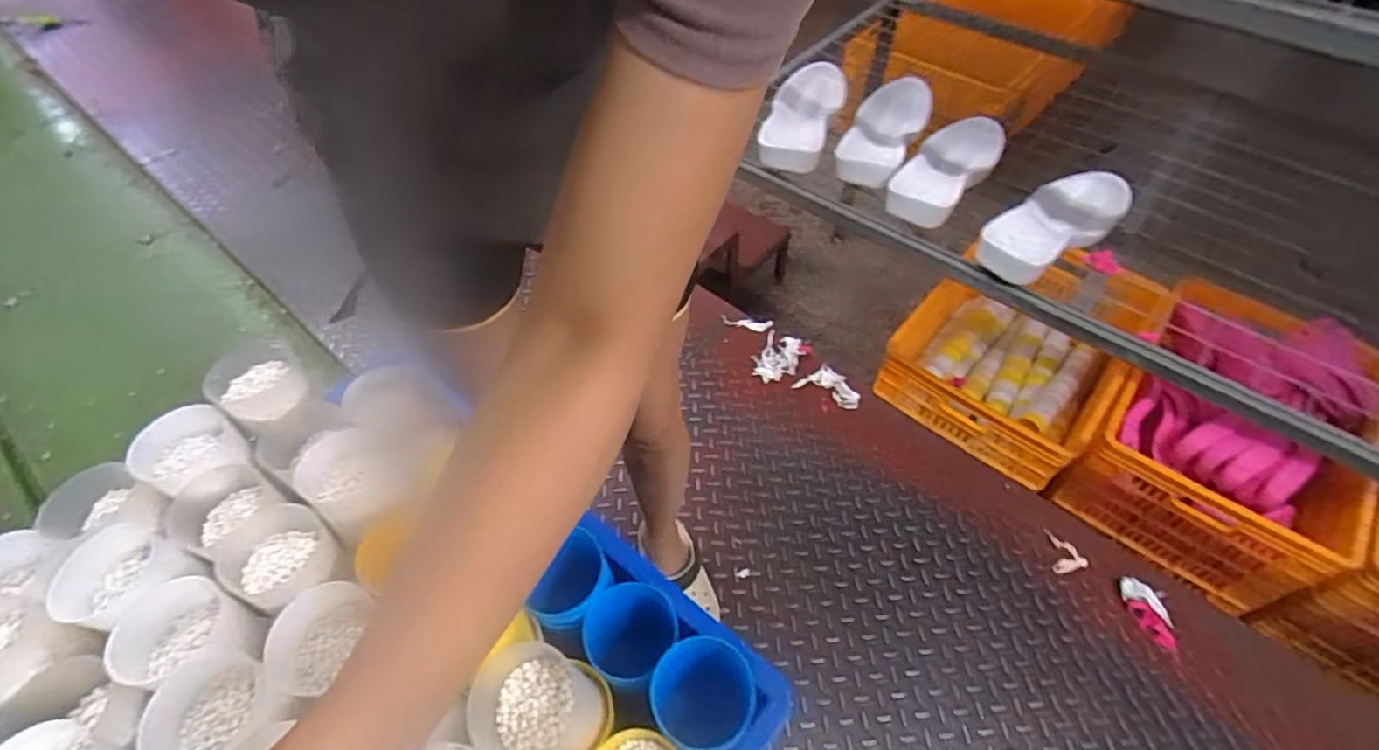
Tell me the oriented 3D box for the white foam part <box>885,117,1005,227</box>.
[{"bbox_3d":[0.444,-0.355,1.089,0.126,0.072,0.256,31,59,22],"label":"white foam part"}]

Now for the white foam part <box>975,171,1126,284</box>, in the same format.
[{"bbox_3d":[0.585,-0.245,1.008,0.275,0.058,0.132,-31,57,-8],"label":"white foam part"}]

